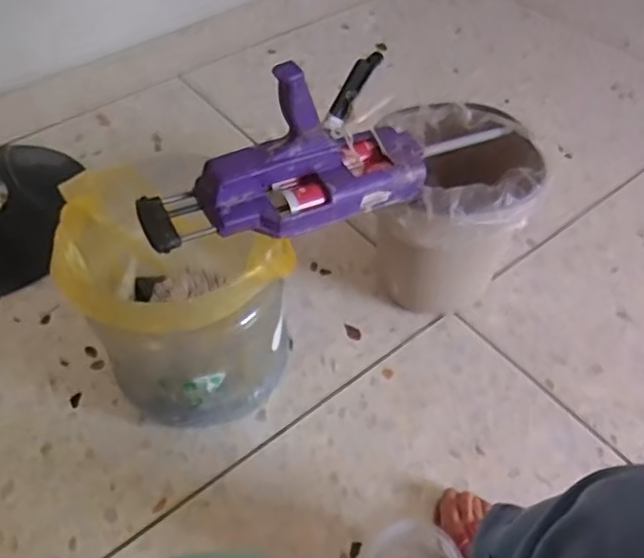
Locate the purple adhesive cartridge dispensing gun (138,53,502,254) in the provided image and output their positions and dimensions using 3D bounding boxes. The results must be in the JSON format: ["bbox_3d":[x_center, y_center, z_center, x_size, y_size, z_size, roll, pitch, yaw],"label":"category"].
[{"bbox_3d":[0.009,-0.156,0.687,0.429,0.176,0.087,-25,54,-19],"label":"purple adhesive cartridge dispensing gun"}]

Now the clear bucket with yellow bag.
[{"bbox_3d":[-0.184,0.027,0.811,0.226,0.271,0.238,0,50,0],"label":"clear bucket with yellow bag"}]

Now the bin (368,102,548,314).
[{"bbox_3d":[0.189,-0.087,0.949,0.200,0.278,0.230,-3,50,-3],"label":"bin"}]

